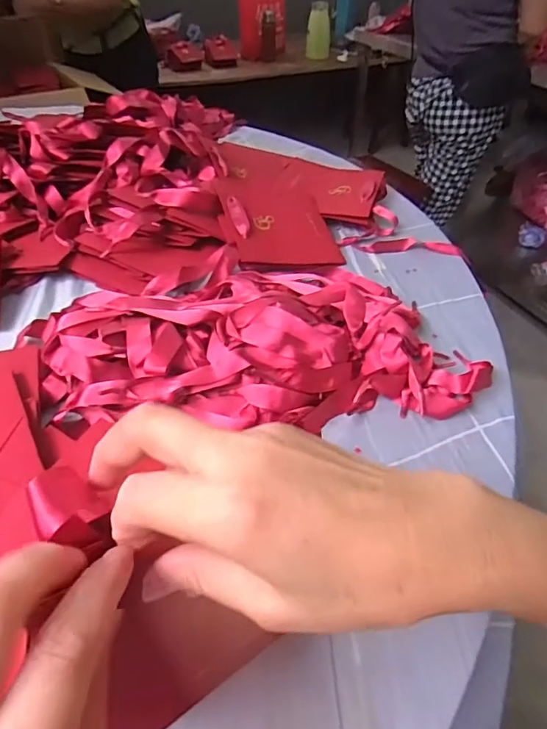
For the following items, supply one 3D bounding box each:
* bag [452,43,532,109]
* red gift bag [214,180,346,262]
[{"bbox_3d":[0.599,-0.782,1.328,0.218,0.138,0.060,1,43,1],"label":"bag"},{"bbox_3d":[0.008,-0.175,0.599,0.137,0.012,0.134,-3,60,-27],"label":"red gift bag"}]

